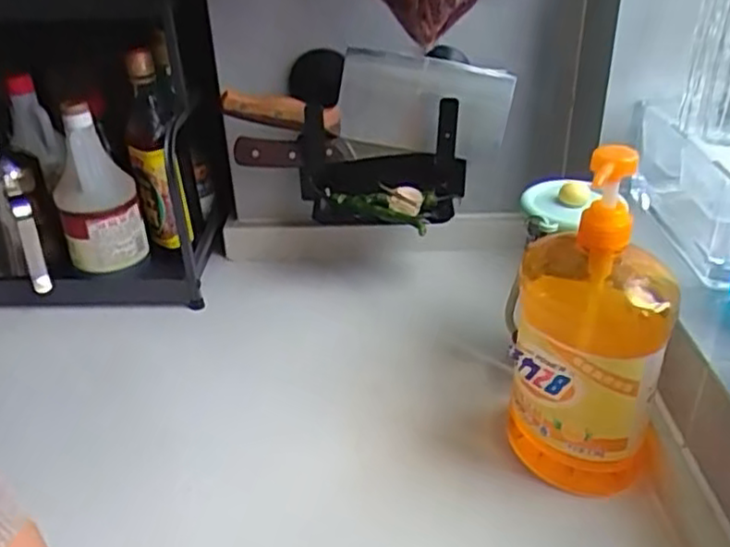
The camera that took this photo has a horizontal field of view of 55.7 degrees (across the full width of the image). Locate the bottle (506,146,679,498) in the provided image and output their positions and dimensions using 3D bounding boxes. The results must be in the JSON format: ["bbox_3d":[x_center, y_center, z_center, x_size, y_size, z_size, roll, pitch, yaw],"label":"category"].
[{"bbox_3d":[0.171,0.042,0.529,0.107,0.273,0.091,6,32,13],"label":"bottle"}]

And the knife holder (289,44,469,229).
[{"bbox_3d":[0.021,-0.132,0.776,0.172,0.133,0.101,6,32,13],"label":"knife holder"}]

